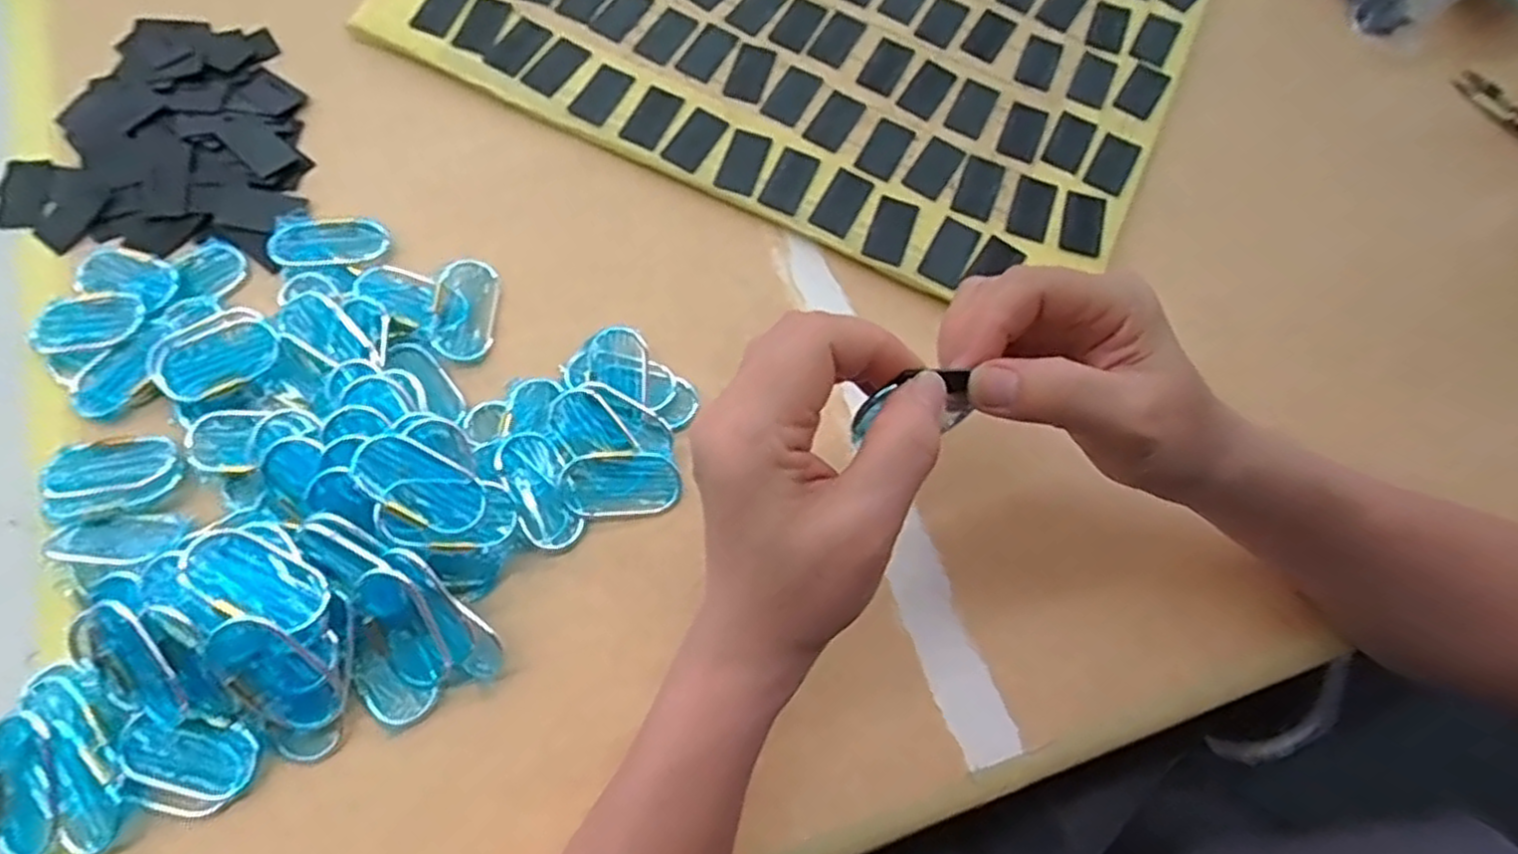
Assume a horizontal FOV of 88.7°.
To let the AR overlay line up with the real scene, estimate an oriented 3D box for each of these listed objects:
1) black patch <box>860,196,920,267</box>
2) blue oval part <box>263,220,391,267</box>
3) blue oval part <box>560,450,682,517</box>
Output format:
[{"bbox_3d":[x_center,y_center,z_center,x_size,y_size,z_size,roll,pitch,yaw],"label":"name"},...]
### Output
[{"bbox_3d":[0.075,-0.113,0.441,0.021,0.004,0.043,20,70,3],"label":"black patch"},{"bbox_3d":[-0.233,-0.100,0.421,0.058,0.004,0.031,-8,64,-15],"label":"blue oval part"},{"bbox_3d":[-0.067,0.027,0.377,0.057,0.004,0.030,-4,86,0],"label":"blue oval part"}]

